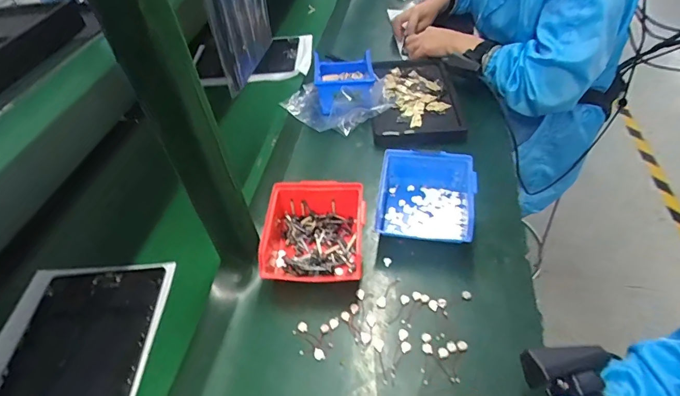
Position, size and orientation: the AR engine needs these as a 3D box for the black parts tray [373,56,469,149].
[{"bbox_3d":[0.141,-0.192,0.775,0.156,0.027,0.266,-3,45,6],"label":"black parts tray"}]

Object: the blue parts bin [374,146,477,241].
[{"bbox_3d":[0.115,0.003,0.565,0.127,0.064,0.132,5,48,12],"label":"blue parts bin"}]

